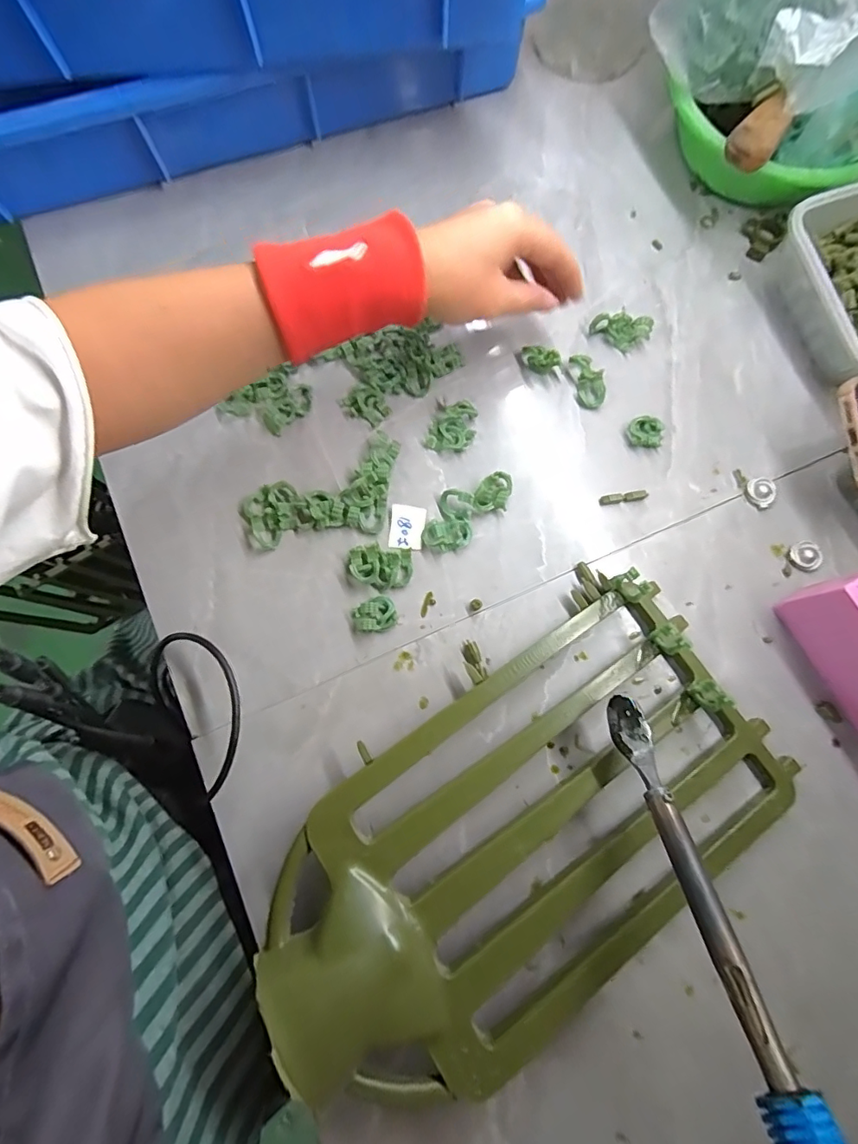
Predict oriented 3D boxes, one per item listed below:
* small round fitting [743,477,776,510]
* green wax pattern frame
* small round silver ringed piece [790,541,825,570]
[{"bbox_3d":[0.257,-0.063,0.391,0.021,0.008,0.023,0,77,-1],"label":"small round fitting"},{"bbox_3d":[0.066,0.157,0.306,0.326,0.072,0.184,-34,80,-8],"label":"green wax pattern frame"},{"bbox_3d":[0.284,-0.012,0.380,0.019,0.008,0.022,-17,78,-5],"label":"small round silver ringed piece"}]

